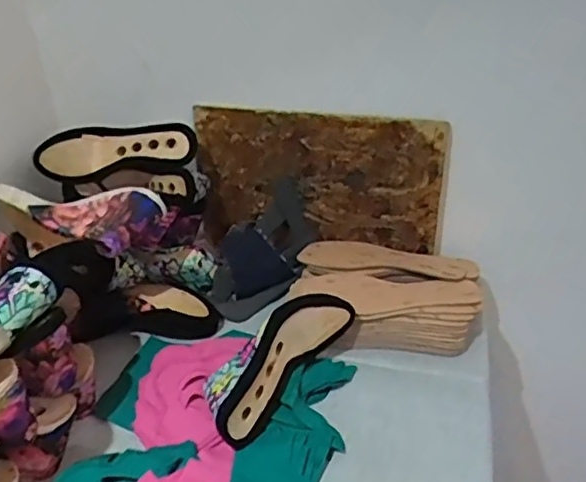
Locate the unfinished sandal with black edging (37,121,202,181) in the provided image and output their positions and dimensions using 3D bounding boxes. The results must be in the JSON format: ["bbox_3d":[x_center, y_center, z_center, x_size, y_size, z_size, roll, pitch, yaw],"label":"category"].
[{"bbox_3d":[-0.262,-0.137,0.918,0.239,0.053,0.058,-1,33,4],"label":"unfinished sandal with black edging"}]

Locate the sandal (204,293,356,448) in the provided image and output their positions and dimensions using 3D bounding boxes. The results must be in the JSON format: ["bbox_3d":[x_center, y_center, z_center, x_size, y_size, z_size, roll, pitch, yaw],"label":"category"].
[{"bbox_3d":[-0.022,0.139,0.760,0.082,0.088,0.229,25,54,34],"label":"sandal"}]

